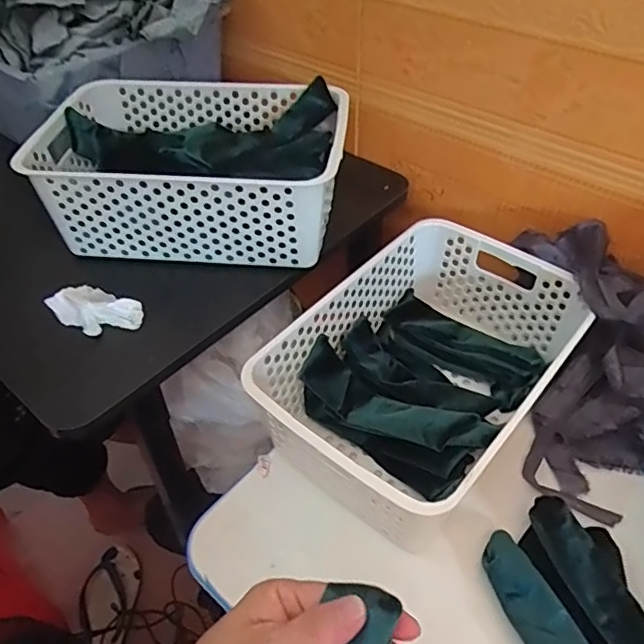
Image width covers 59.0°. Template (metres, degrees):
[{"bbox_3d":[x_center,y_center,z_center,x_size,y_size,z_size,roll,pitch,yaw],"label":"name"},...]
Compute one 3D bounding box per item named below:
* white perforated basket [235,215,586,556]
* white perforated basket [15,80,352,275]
[{"bbox_3d":[0.101,0.039,0.539,0.202,0.111,0.303,31,57,28],"label":"white perforated basket"},{"bbox_3d":[-0.134,-0.174,0.623,0.317,0.100,0.221,3,49,8],"label":"white perforated basket"}]

